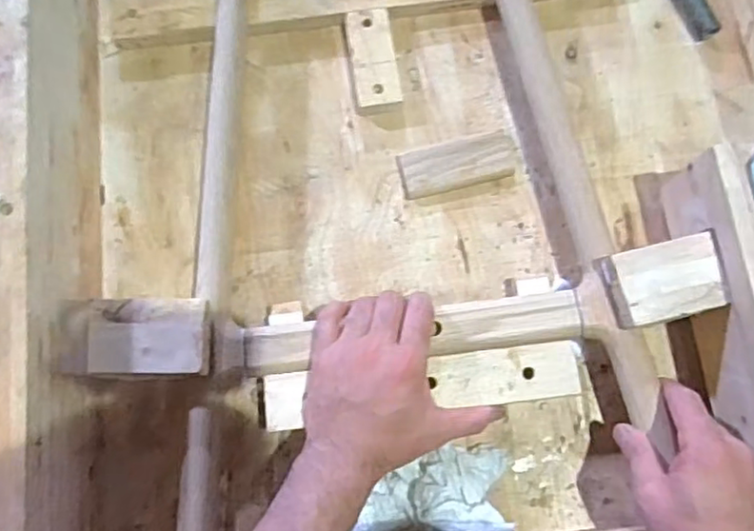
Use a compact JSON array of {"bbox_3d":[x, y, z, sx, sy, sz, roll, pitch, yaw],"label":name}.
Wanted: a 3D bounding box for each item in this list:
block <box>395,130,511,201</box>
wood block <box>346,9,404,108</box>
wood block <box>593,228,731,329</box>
[{"bbox_3d":[0.075,-0.094,0.604,0.105,0.017,0.044,-15,78,-3],"label":"block"},{"bbox_3d":[-0.003,-0.197,0.620,0.042,0.022,0.099,-8,78,-1],"label":"wood block"},{"bbox_3d":[0.225,0.012,0.502,0.084,0.027,0.060,-11,78,-2],"label":"wood block"}]

